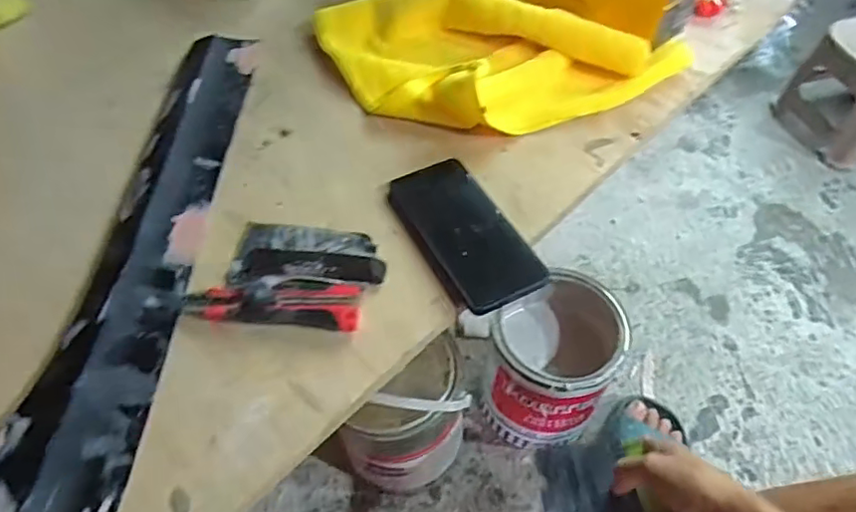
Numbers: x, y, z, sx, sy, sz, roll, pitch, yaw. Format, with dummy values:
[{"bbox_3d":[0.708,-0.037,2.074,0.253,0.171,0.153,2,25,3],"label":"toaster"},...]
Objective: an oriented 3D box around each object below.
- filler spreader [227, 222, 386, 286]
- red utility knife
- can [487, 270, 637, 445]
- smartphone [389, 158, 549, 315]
[{"bbox_3d":[-0.103,0.000,0.510,0.128,0.013,0.062,0,53,1],"label":"filler spreader"},{"bbox_3d":[-0.125,0.034,0.472,0.138,0.022,0.041,2,53,3],"label":"red utility knife"},{"bbox_3d":[0.163,0.142,0.793,0.157,0.208,0.179,13,55,11],"label":"can"},{"bbox_3d":[0.032,-0.022,0.529,0.078,0.014,0.162,-24,56,-16],"label":"smartphone"}]

